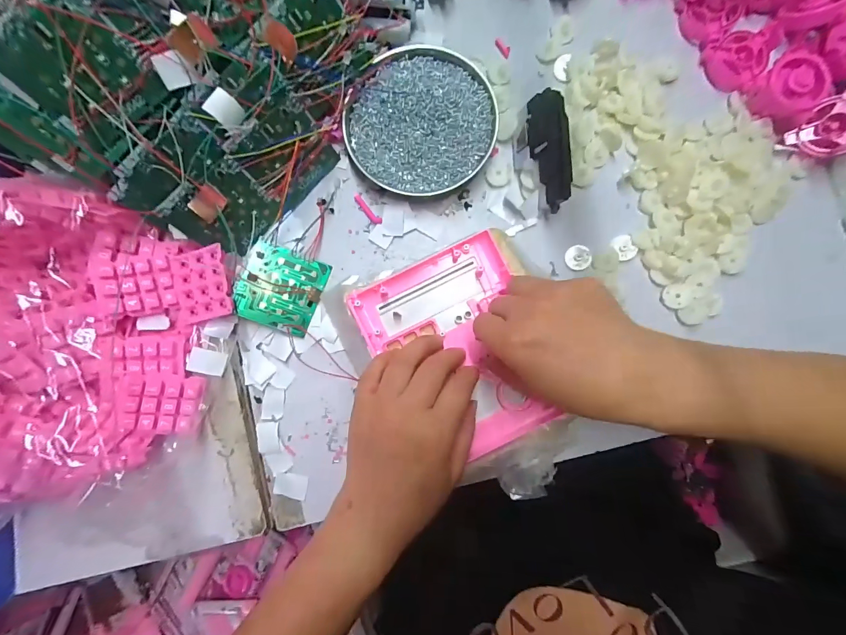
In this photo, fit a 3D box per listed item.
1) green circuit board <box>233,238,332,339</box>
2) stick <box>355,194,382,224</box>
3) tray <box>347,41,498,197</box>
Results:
[{"bbox_3d":[-0.129,-0.026,0.331,0.069,0.006,0.070,21,86,-17],"label":"green circuit board"},{"bbox_3d":[-0.053,-0.102,0.342,0.009,0.004,0.037,-43,89,0],"label":"stick"},{"bbox_3d":[-0.003,-0.179,0.332,0.132,0.021,0.130,0,88,1],"label":"tray"}]

